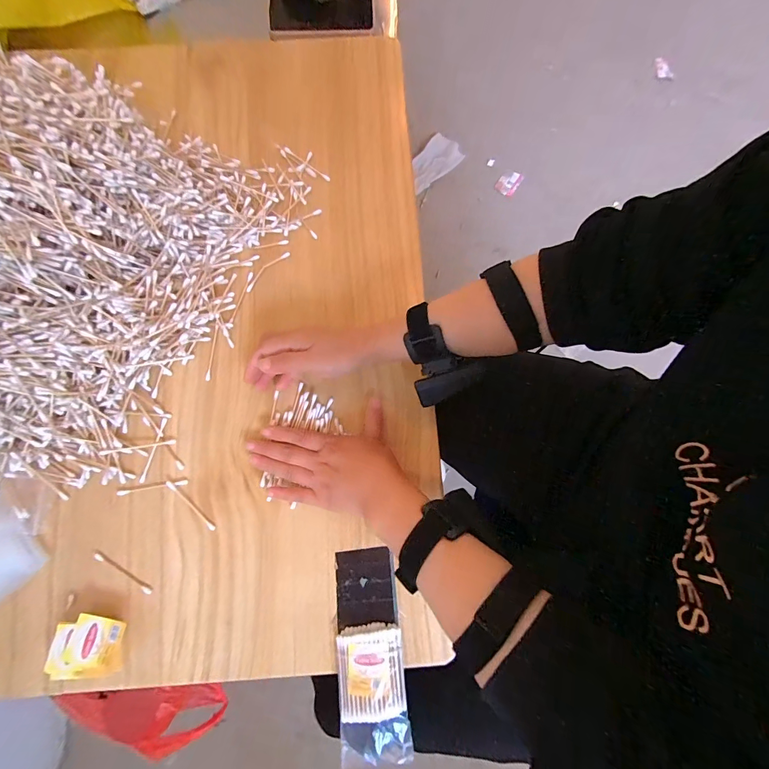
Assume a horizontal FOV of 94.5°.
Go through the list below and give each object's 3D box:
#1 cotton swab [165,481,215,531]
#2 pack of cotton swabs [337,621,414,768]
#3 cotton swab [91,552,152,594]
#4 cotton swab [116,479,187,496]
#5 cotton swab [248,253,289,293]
[{"bbox_3d":[-0.206,0.128,0.375,0.071,0.005,0.007,43,82,5],"label":"cotton swab"},{"bbox_3d":[-0.011,0.292,0.338,0.064,0.017,0.110,-4,81,-2],"label":"pack of cotton swabs"},{"bbox_3d":[-0.272,0.195,0.368,0.075,0.004,0.007,29,81,3],"label":"cotton swab"},{"bbox_3d":[-0.247,0.110,0.379,0.073,0.004,0.006,-9,81,-3],"label":"cotton swab"},{"bbox_3d":[-0.142,-0.138,0.429,0.012,0.004,0.068,43,82,5],"label":"cotton swab"}]

